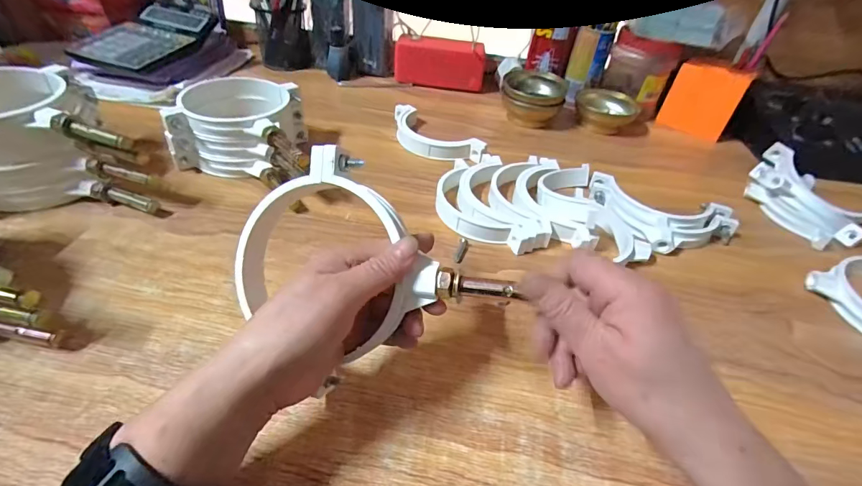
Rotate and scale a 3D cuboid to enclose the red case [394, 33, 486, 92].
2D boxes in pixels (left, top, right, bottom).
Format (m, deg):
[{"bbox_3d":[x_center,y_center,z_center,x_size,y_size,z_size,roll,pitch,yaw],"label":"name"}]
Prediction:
[{"bbox_3d":[0.016,-0.307,0.703,0.150,0.071,0.046,8,41,2],"label":"red case"}]

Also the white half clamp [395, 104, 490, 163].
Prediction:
[{"bbox_3d":[-0.001,-0.139,0.551,0.149,0.024,0.062,35,48,28],"label":"white half clamp"}]

